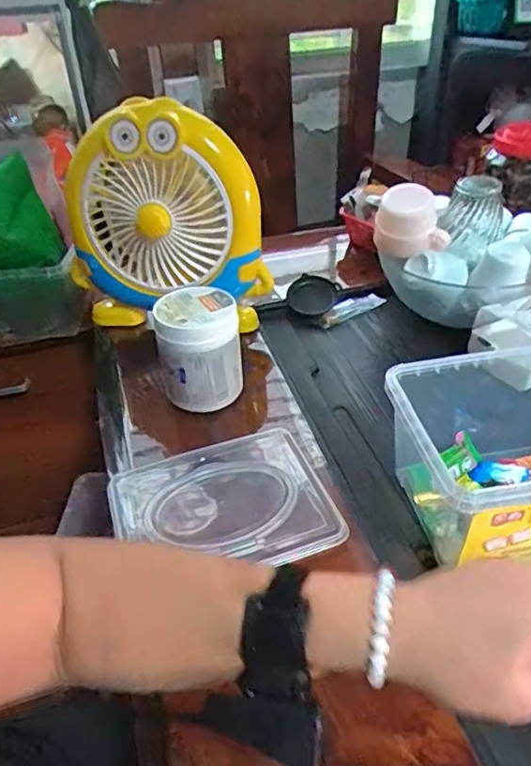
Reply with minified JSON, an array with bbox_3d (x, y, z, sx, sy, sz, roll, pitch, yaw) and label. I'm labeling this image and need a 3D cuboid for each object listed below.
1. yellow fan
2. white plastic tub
[{"bbox_3d":[-0.124,-0.203,0.702,0.238,0.259,0.089,-1,39,3],"label":"yellow fan"},{"bbox_3d":[-0.071,-0.036,0.611,0.086,0.108,0.085,-2,39,2],"label":"white plastic tub"}]

